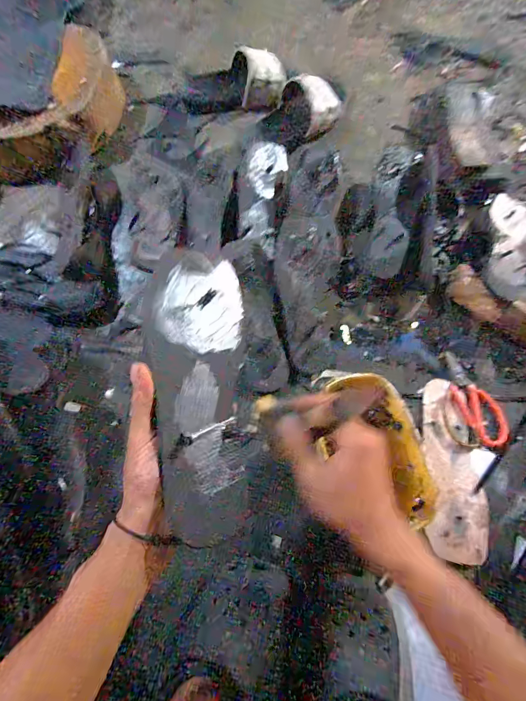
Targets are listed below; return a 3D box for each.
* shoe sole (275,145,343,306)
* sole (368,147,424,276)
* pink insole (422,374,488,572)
[{"bbox_3d":[0.090,-0.229,0.656,0.110,0.026,0.312,8,76,4],"label":"shoe sole"},{"bbox_3d":[0.228,-0.251,0.649,0.080,0.044,0.244,10,76,4],"label":"sole"},{"bbox_3d":[0.279,0.168,0.531,0.079,0.009,0.249,2,70,10],"label":"pink insole"}]

